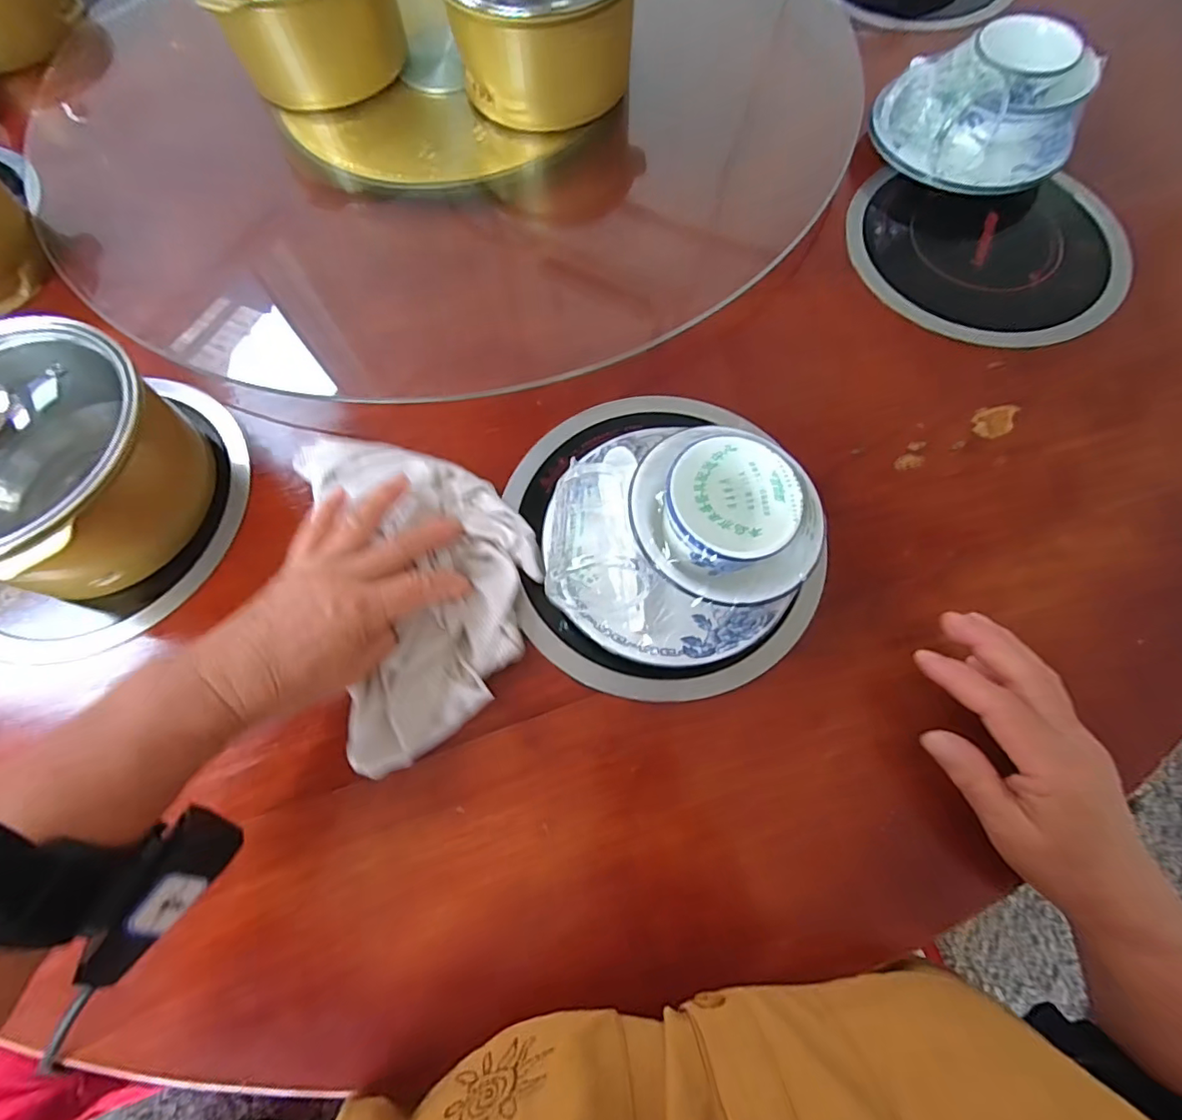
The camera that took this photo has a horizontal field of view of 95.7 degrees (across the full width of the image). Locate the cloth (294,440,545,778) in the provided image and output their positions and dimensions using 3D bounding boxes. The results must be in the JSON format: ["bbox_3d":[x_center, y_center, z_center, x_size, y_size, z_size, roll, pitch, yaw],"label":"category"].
[{"bbox_3d":[-0.102,0.007,0.343,0.131,0.015,0.216,-16,71,-5],"label":"cloth"}]

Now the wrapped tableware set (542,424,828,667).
[{"bbox_3d":[0.045,-0.013,0.319,0.152,0.075,0.135,37,75,13],"label":"wrapped tableware set"}]

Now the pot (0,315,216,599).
[{"bbox_3d":[-0.343,-0.069,0.324,0.153,0.120,0.157,0,71,1],"label":"pot"}]

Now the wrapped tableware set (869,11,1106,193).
[{"bbox_3d":[0.309,-0.354,0.429,0.141,0.083,0.119,35,75,12],"label":"wrapped tableware set"}]

